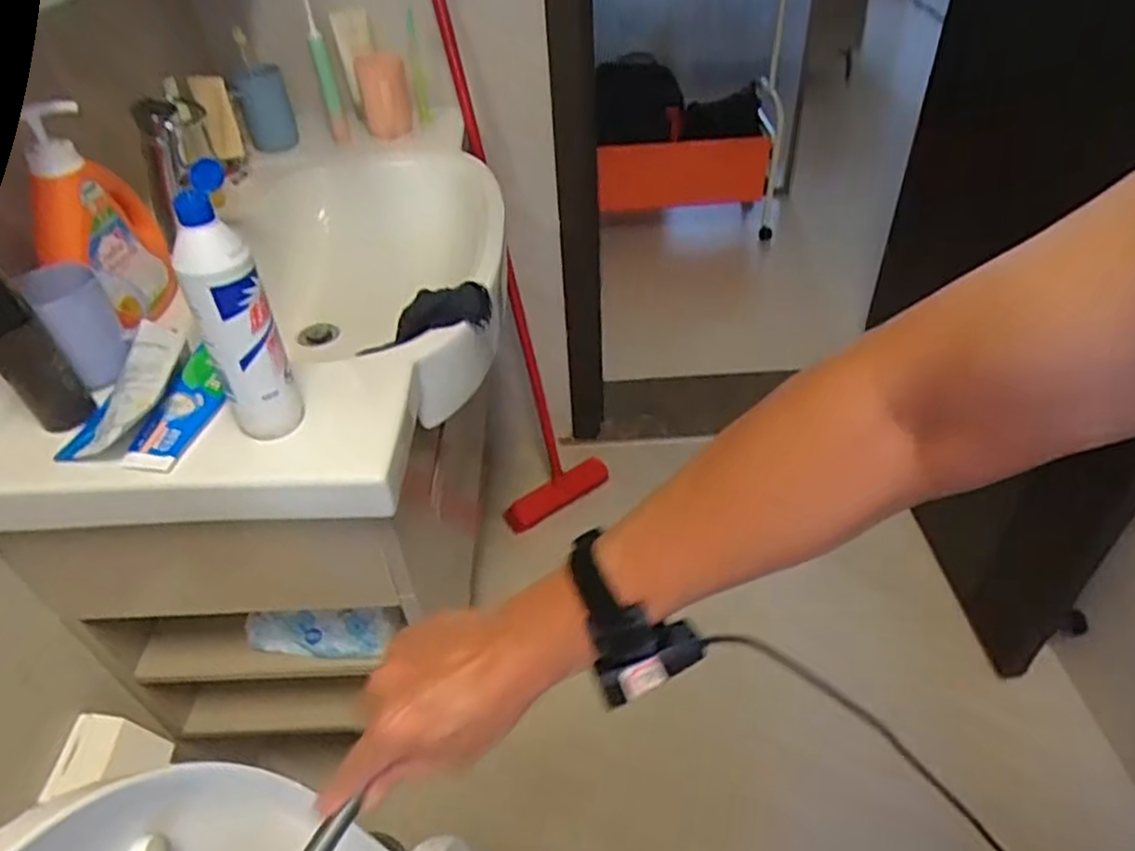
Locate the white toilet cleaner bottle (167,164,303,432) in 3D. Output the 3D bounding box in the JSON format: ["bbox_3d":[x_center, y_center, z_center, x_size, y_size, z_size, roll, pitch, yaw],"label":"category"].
[{"bbox_3d":[-0.283,-0.091,0.623,0.065,0.225,0.052,-26,46,-23],"label":"white toilet cleaner bottle"}]

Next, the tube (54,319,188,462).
[{"bbox_3d":[-0.419,-0.032,0.692,0.063,0.028,0.153,12,64,18],"label":"tube"}]

